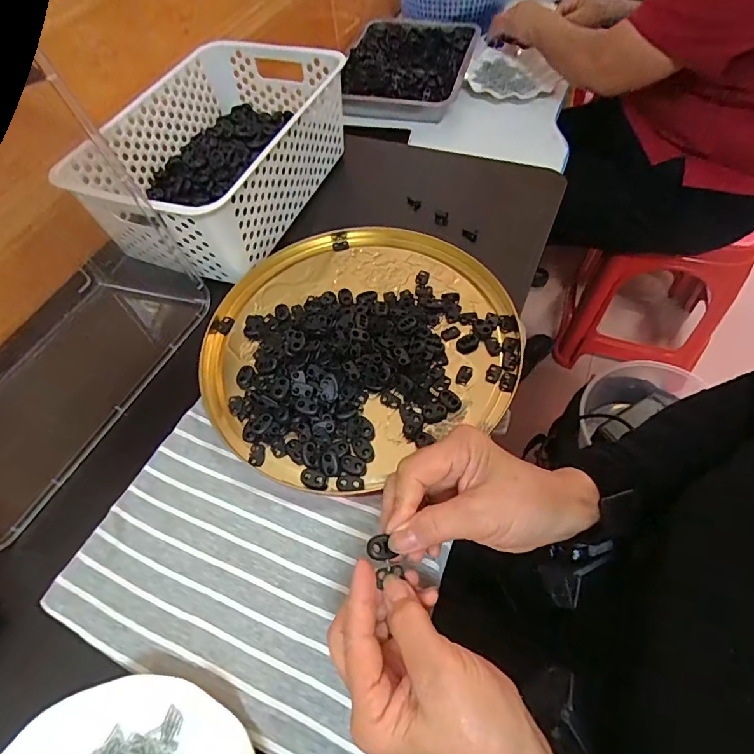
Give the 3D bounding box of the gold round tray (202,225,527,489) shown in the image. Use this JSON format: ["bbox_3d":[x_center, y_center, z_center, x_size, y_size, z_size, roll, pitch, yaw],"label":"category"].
[{"bbox_3d":[-0.023,-0.044,0.442,0.291,0.029,0.271,-2,57,4],"label":"gold round tray"}]

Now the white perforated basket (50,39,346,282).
[{"bbox_3d":[-0.180,-0.263,0.532,0.198,0.117,0.313,17,61,15],"label":"white perforated basket"}]

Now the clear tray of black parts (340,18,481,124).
[{"bbox_3d":[0.057,-0.601,0.894,0.232,0.046,0.321,11,59,12],"label":"clear tray of black parts"}]

